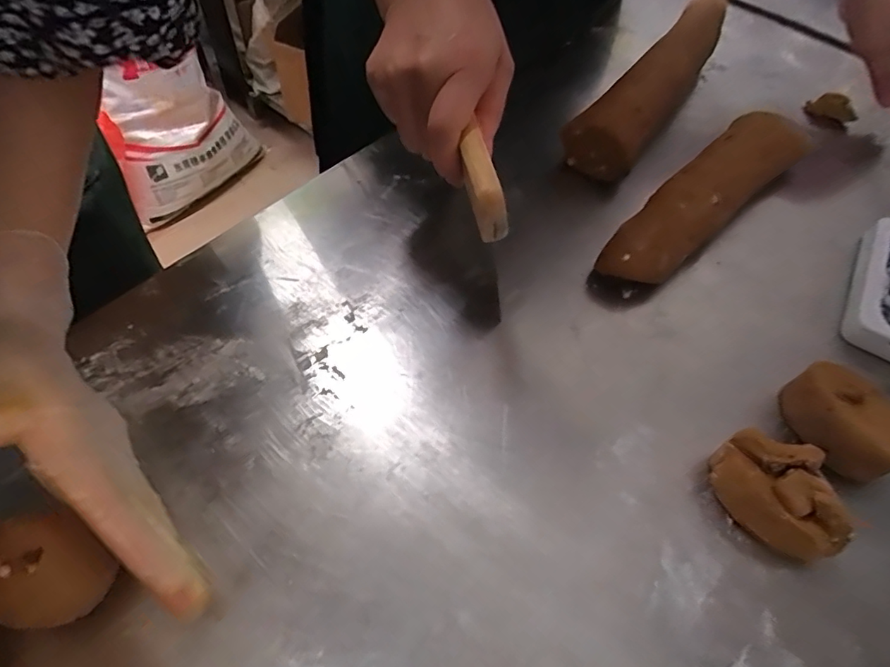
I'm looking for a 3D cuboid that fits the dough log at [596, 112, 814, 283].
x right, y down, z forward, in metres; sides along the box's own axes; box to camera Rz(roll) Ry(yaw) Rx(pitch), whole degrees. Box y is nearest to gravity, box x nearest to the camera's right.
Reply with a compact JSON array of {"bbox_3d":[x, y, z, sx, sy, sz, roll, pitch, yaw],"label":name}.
[{"bbox_3d":[0.207,-0.109,0.402,0.060,0.062,0.224,41,63,20],"label":"dough log"}]

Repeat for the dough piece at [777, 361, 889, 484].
[{"bbox_3d":[0.236,0.052,0.302,0.034,0.038,0.067,-19,60,-16],"label":"dough piece"}]

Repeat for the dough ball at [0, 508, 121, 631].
[{"bbox_3d":[-0.171,0.102,0.220,0.036,0.045,0.035,2,56,-3],"label":"dough ball"}]

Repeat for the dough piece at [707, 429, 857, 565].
[{"bbox_3d":[0.180,0.086,0.276,0.041,0.041,0.069,-36,66,-24],"label":"dough piece"}]

